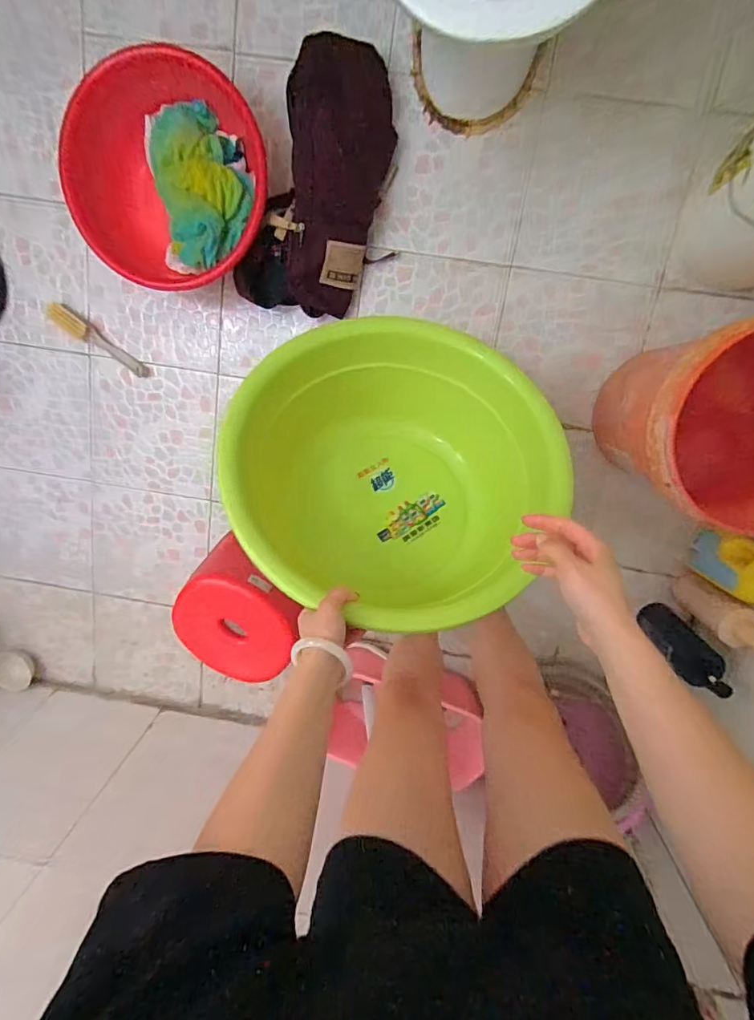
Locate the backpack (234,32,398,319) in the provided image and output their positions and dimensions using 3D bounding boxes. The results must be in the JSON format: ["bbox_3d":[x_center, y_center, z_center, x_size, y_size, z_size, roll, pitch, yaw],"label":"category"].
[{"bbox_3d":[-0.100,-0.592,0.884,0.206,0.142,0.437,24,114,2],"label":"backpack"}]

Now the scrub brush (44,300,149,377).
[{"bbox_3d":[-0.620,-0.382,1.060,0.243,0.030,0.050,32,107,-6],"label":"scrub brush"}]

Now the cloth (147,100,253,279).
[{"bbox_3d":[-0.338,-0.613,0.903,0.207,0.081,0.264,-12,97,14],"label":"cloth"}]

